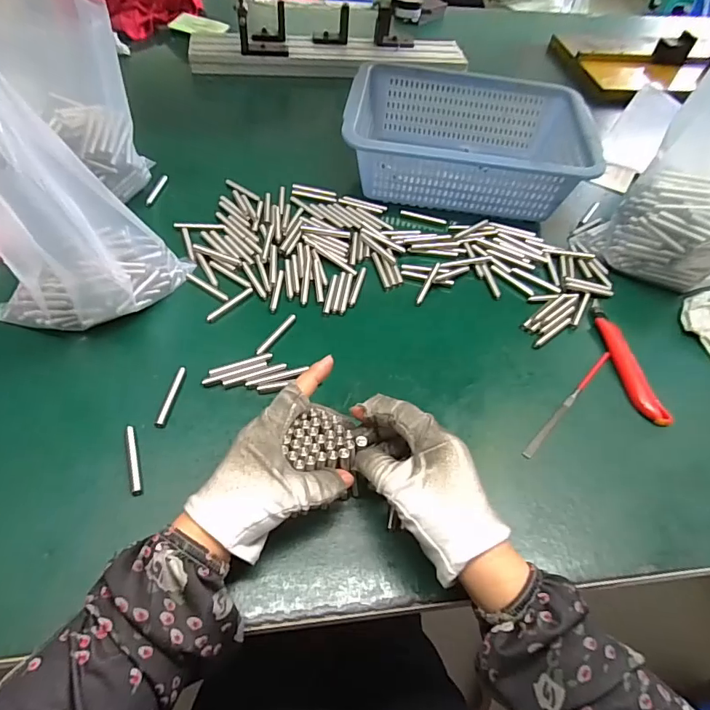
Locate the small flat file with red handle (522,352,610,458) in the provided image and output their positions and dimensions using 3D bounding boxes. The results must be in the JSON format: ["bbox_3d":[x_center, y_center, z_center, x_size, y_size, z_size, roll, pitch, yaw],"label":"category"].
[{"bbox_3d":[0.201,0.042,0.437,0.009,0.004,0.162,39,58,23],"label":"small flat file with red handle"}]

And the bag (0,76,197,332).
[{"bbox_3d":[-0.248,-0.123,0.395,0.128,0.191,0.123,14,52,5],"label":"bag"}]

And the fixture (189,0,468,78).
[{"bbox_3d":[-0.043,-0.569,0.852,0.498,0.087,0.099,-4,52,-9],"label":"fixture"}]

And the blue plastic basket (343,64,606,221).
[{"bbox_3d":[0.145,-0.294,0.636,0.296,0.093,0.230,9,52,1],"label":"blue plastic basket"}]

